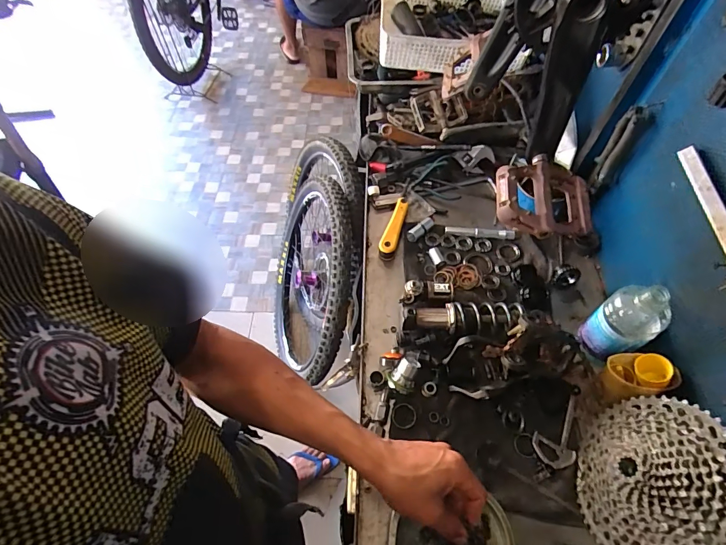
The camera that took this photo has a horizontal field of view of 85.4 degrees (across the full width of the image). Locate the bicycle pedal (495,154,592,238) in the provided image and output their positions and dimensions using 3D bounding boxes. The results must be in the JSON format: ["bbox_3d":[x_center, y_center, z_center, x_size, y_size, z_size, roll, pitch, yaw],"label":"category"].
[{"bbox_3d":[0.213,-0.090,0.462,0.109,0.031,0.105,6,58,4],"label":"bicycle pedal"}]

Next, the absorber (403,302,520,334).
[{"bbox_3d":[0.165,0.076,0.640,0.184,0.042,0.052,-1,58,0],"label":"absorber"}]

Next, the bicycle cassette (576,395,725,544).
[{"bbox_3d":[0.325,0.235,0.457,0.045,0.192,0.197,29,88,-17],"label":"bicycle cassette"}]

